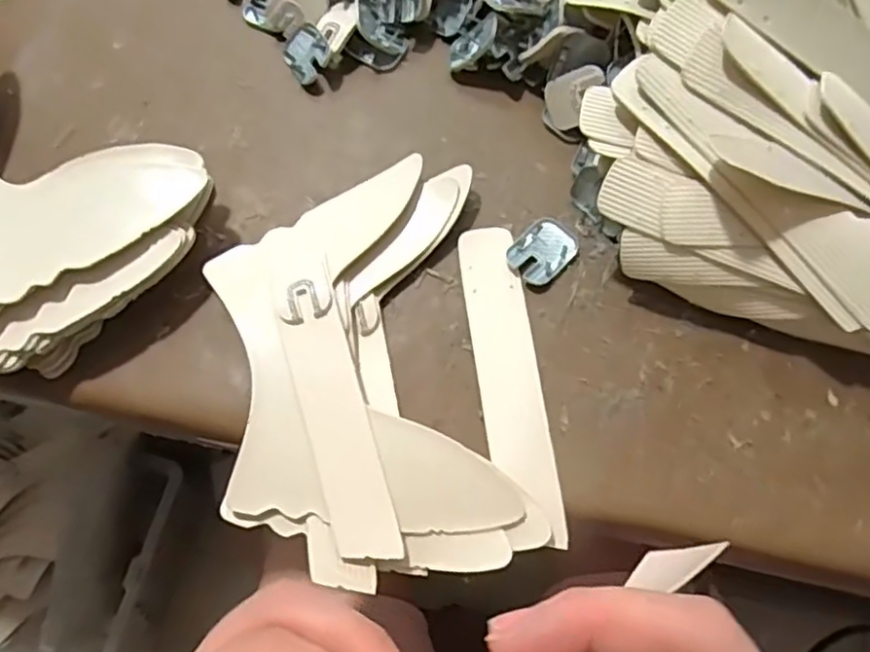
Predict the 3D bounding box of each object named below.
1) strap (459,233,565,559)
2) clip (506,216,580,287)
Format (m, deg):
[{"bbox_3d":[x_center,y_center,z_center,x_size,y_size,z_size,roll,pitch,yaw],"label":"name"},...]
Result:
[{"bbox_3d":[0.040,0.025,0.347,0.033,0.004,0.171,-7,70,0],"label":"strap"},{"bbox_3d":[0.062,-0.043,0.371,0.030,0.006,0.038,43,77,16],"label":"clip"}]

